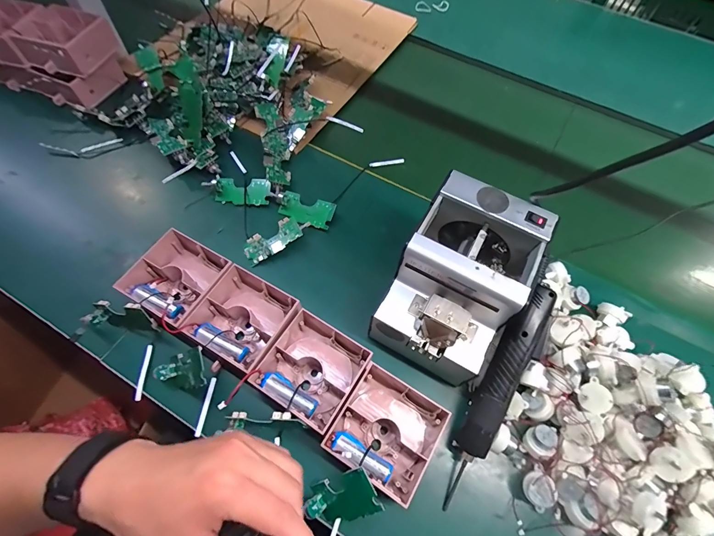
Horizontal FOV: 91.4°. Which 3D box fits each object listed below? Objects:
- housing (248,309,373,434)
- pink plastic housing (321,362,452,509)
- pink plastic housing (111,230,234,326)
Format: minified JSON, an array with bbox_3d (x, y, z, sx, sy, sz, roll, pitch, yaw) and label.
[{"bbox_3d":[-0.050,0.114,0.404,0.106,0.038,0.112,32,64,14],"label":"housing"},{"bbox_3d":[0.036,0.180,0.385,0.111,0.052,0.106,30,64,13],"label":"pink plastic housing"},{"bbox_3d":[-0.230,0.013,0.452,0.112,0.045,0.109,27,63,12],"label":"pink plastic housing"}]

